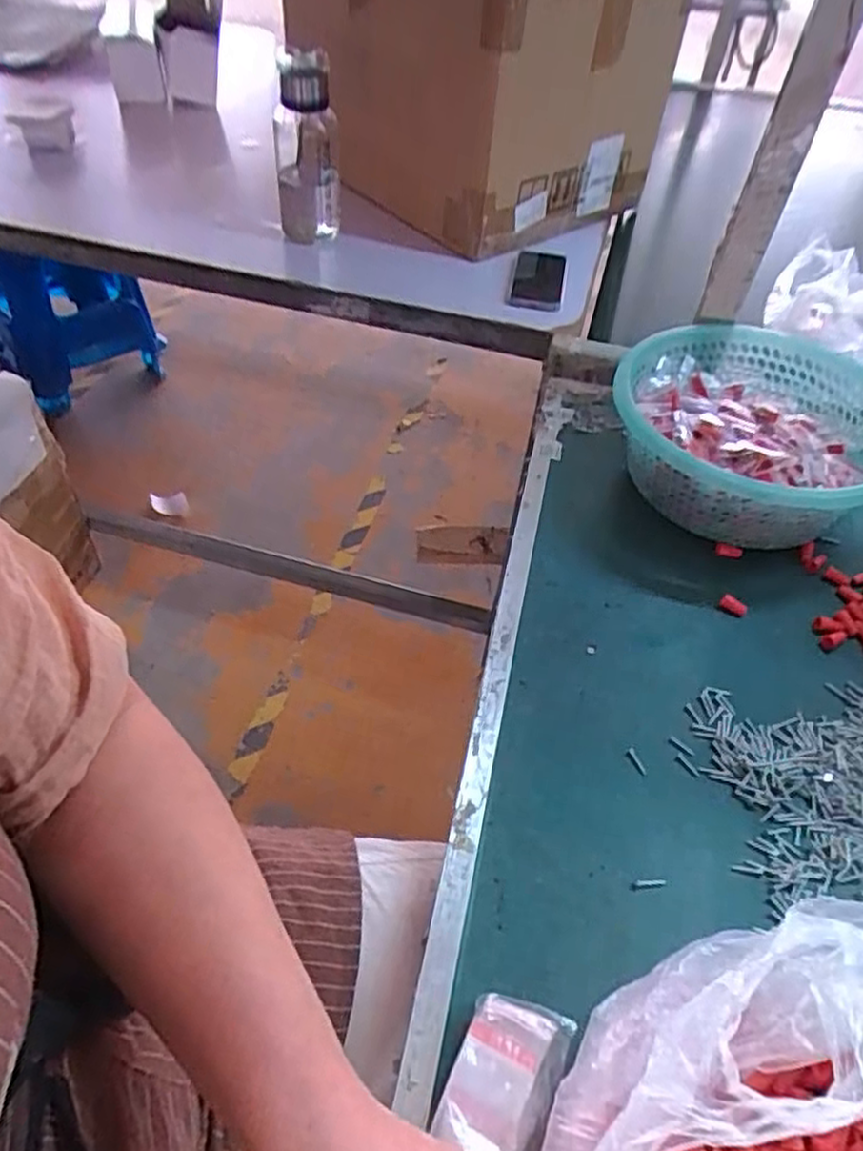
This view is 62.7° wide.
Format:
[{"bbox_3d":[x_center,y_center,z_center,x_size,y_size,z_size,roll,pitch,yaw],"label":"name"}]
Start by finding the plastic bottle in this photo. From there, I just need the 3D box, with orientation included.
[{"bbox_3d":[-0.172,-0.576,0.967,0.087,0.223,0.090,-5,48,-7],"label":"plastic bottle"}]

